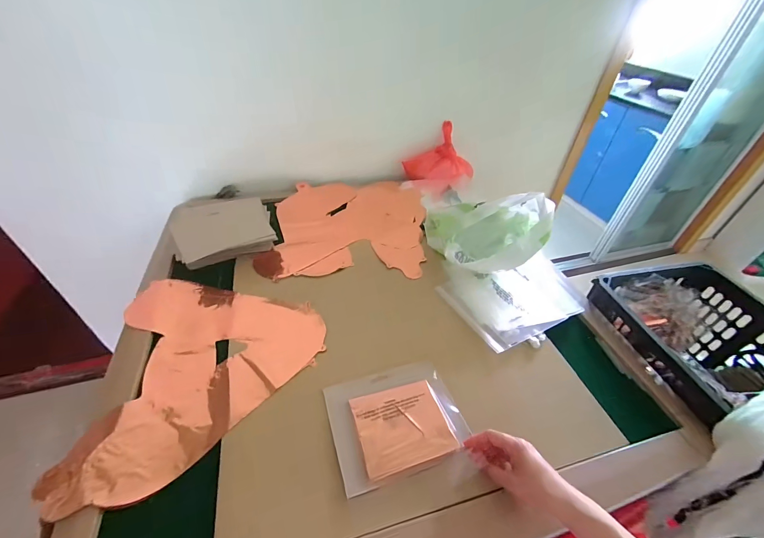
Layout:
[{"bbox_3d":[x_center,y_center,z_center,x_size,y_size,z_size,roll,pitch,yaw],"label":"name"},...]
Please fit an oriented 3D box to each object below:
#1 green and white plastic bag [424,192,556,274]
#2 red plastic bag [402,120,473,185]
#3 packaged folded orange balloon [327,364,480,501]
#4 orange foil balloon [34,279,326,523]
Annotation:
[{"bbox_3d":[0.251,-0.096,0.770,0.239,0.156,0.205,-9,44,-13],"label":"green and white plastic bag"},{"bbox_3d":[0.200,-0.368,1.060,0.220,0.160,0.136,-23,49,-26],"label":"red plastic bag"},{"bbox_3d":[0.024,0.237,0.503,0.192,0.009,0.188,-13,41,-13],"label":"packaged folded orange balloon"},{"bbox_3d":[-0.356,0.150,0.580,0.366,0.021,0.413,32,49,27],"label":"orange foil balloon"}]

